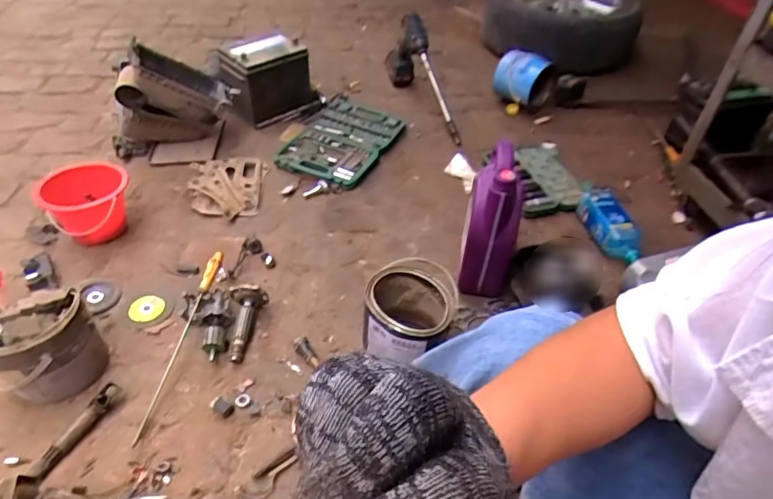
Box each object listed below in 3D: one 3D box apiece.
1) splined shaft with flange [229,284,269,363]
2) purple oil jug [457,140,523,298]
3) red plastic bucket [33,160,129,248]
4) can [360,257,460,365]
[{"bbox_3d":[-0.278,0.136,0.990,0.068,0.058,0.145,8,47,2],"label":"splined shaft with flange"},{"bbox_3d":[0.217,-0.054,1.051,0.108,0.294,0.140,11,43,7],"label":"purple oil jug"},{"bbox_3d":[-0.644,-0.101,1.131,0.170,0.120,0.166,3,47,-3],"label":"red plastic bucket"},{"bbox_3d":[0.038,0.130,0.950,0.153,0.146,0.171,5,46,-2],"label":"can"}]

